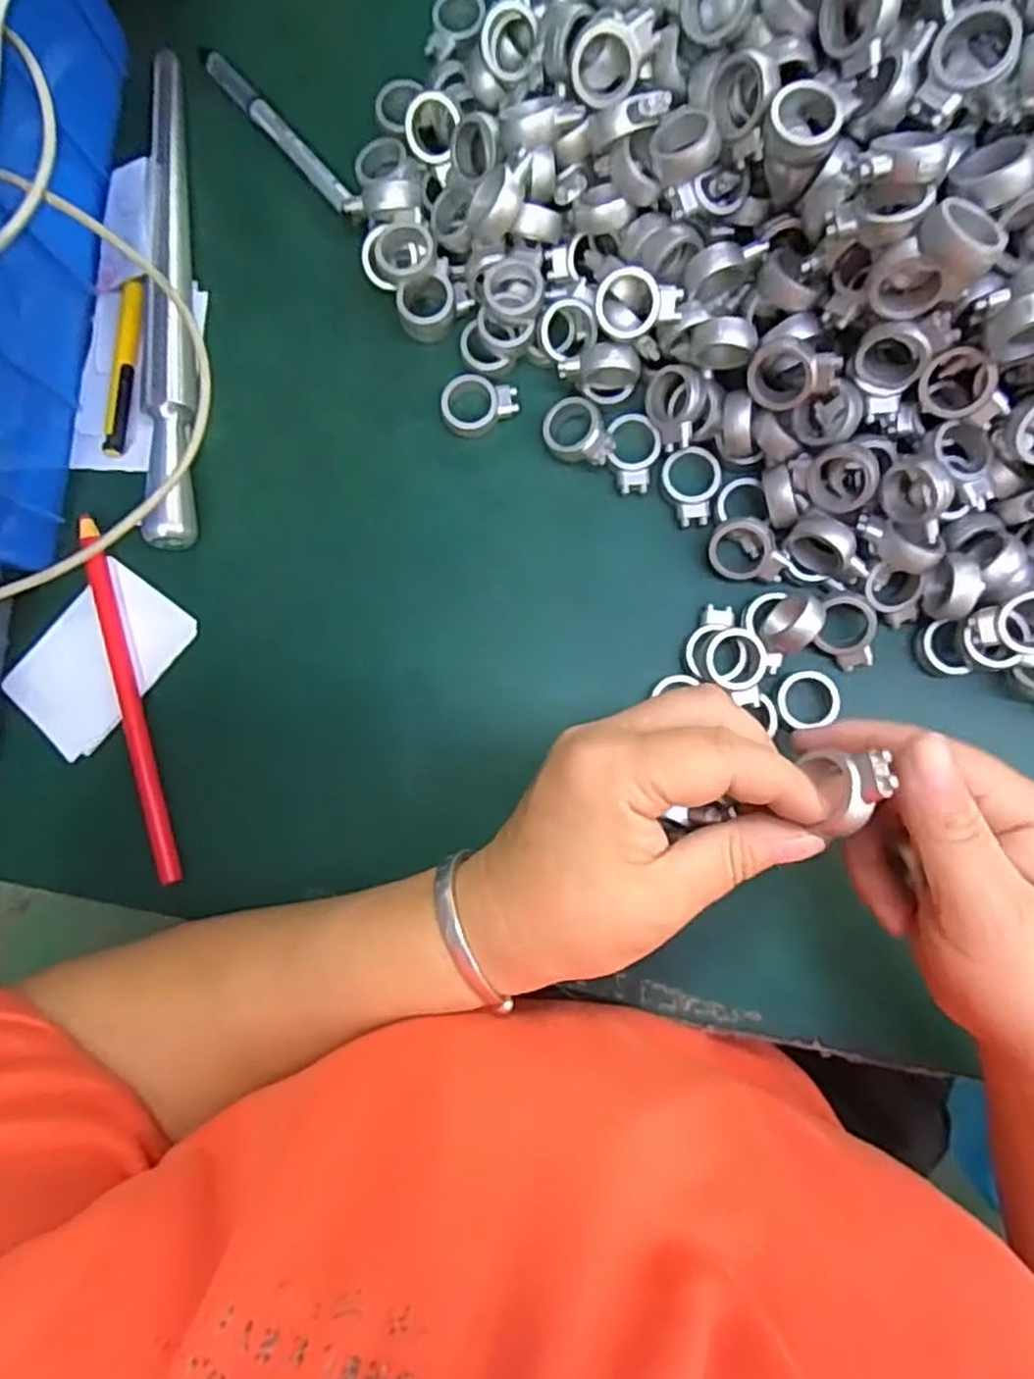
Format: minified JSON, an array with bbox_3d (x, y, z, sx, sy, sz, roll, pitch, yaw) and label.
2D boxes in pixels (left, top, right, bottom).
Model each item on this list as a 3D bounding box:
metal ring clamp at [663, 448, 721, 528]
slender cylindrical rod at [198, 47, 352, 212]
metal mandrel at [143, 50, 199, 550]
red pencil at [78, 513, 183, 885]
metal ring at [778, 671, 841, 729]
[{"bbox_3d":[0.077,-0.089,0.325,0.024,0.007,0.033,-3,86,4],"label":"metal ring clamp"},{"bbox_3d":[-0.114,-0.263,0.346,0.010,0.007,0.103,-42,84,1],"label":"slender cylindrical rod"},{"bbox_3d":[-0.157,-0.179,0.337,0.019,0.023,0.229,-3,86,4],"label":"metal mandrel"},{"bbox_3d":[-0.175,0.004,0.334,0.009,0.010,0.167,-15,85,4],"label":"red pencil"},{"bbox_3d":[0.123,0.004,0.312,0.026,0.008,0.023,-15,85,4],"label":"metal ring"}]

